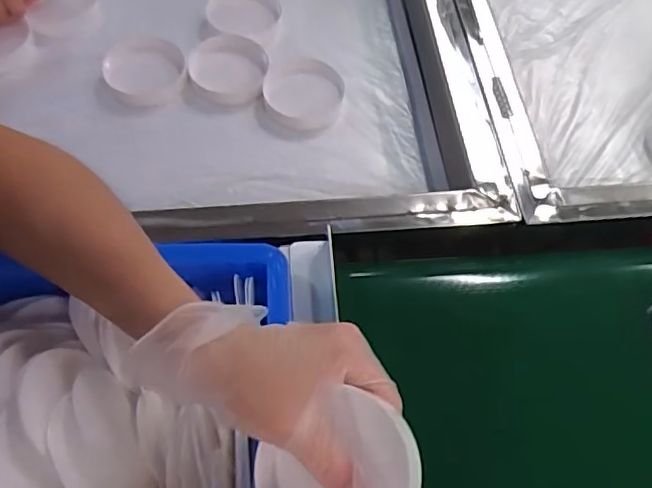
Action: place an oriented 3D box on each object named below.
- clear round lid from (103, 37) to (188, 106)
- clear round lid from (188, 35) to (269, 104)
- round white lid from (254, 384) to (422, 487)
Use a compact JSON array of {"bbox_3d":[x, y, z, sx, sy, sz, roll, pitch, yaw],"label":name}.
[{"bbox_3d":[-0.172,-0.165,0.540,0.073,0.021,0.075,1,60,-2],"label":"clear round lid"},{"bbox_3d":[-0.094,-0.171,0.548,0.072,0.017,0.077,1,60,-2],"label":"clear round lid"},{"bbox_3d":[0.005,0.103,0.257,0.072,0.013,0.066,-1,83,10],"label":"round white lid"}]

